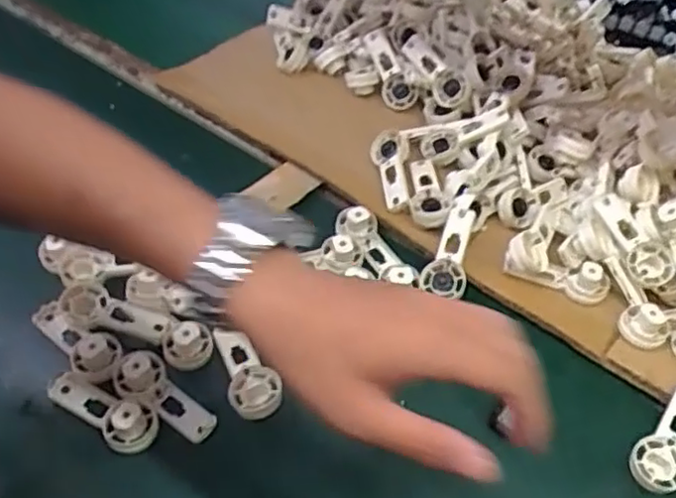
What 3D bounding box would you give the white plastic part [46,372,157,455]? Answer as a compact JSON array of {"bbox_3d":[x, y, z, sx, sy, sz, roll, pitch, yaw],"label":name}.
[{"bbox_3d":[-0.182,0.118,0.513,0.092,0.029,0.037,30,53,19],"label":"white plastic part"}]

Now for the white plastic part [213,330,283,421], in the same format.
[{"bbox_3d":[-0.073,0.096,0.534,0.038,0.018,0.081,-13,52,-16],"label":"white plastic part"}]

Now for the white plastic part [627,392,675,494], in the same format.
[{"bbox_3d":[0.261,0.144,0.518,0.040,0.014,0.092,30,72,19],"label":"white plastic part"}]

